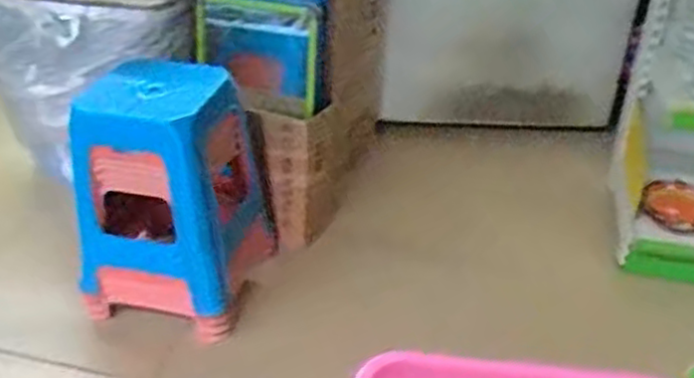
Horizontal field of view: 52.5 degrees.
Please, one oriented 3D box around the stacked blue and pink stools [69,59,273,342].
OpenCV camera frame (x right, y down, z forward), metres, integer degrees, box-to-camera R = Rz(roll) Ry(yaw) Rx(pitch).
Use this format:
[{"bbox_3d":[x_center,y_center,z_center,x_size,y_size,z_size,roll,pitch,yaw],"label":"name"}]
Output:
[{"bbox_3d":[-0.406,-0.005,1.621,0.334,0.555,0.336,7,35,10],"label":"stacked blue and pink stools"}]

